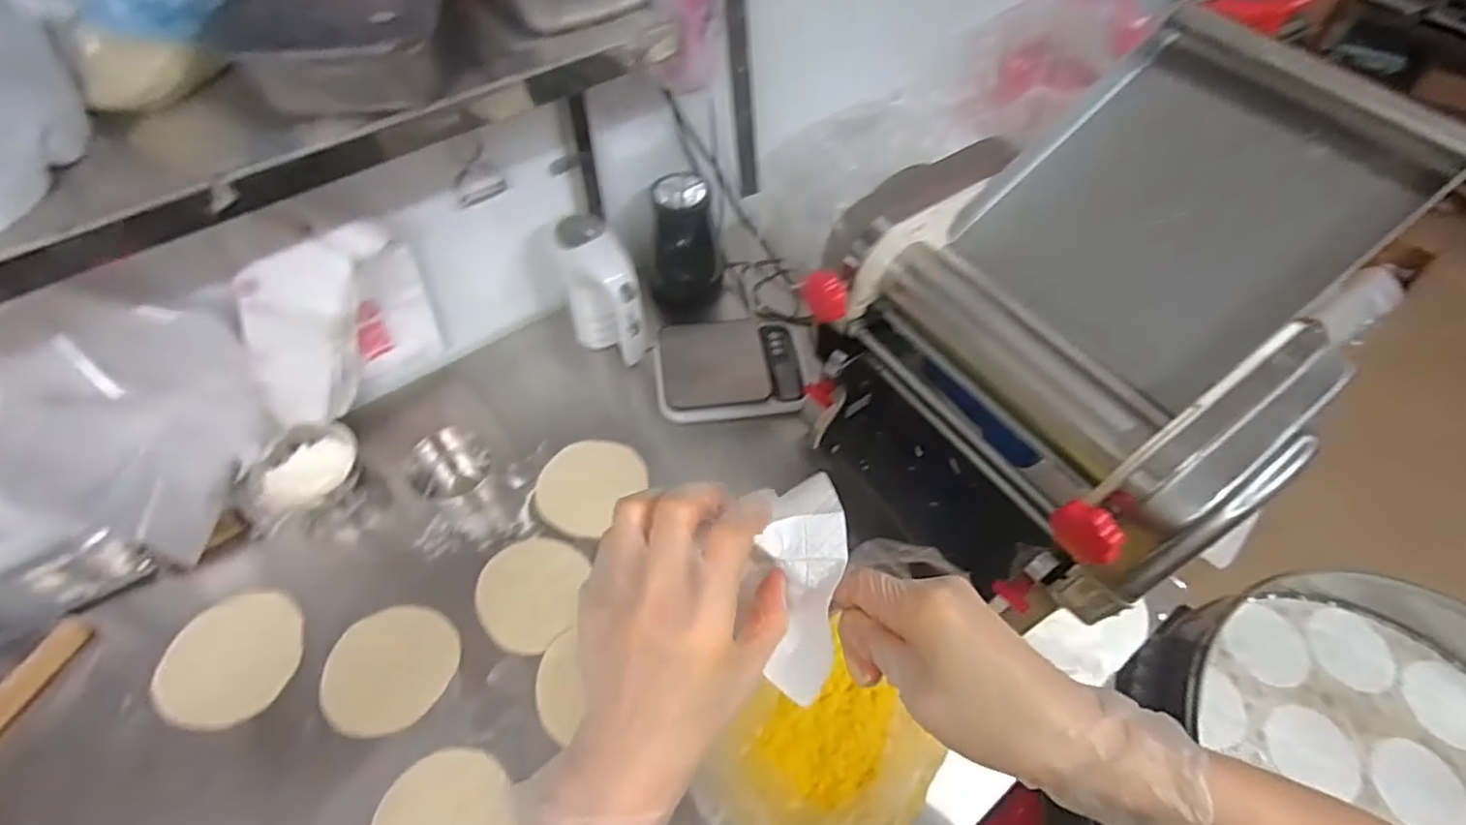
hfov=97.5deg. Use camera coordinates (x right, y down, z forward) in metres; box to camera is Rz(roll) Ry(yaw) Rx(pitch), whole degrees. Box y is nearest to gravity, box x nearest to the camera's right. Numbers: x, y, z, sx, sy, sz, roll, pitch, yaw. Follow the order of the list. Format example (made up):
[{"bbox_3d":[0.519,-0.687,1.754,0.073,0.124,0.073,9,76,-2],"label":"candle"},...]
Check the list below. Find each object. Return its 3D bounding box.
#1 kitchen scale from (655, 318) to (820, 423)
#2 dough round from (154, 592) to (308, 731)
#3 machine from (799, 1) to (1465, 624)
[{"bbox_3d":[0.004,-0.063,0.873,0.210,0.030,0.168,-1,56,-2],"label":"kitchen scale"},{"bbox_3d":[-0.523,0.255,0.666,0.134,0.012,0.129,1,56,-1],"label":"dough round"},{"bbox_3d":[0.309,-0.036,0.642,0.375,0.494,0.366,-30,62,-20],"label":"machine"}]

